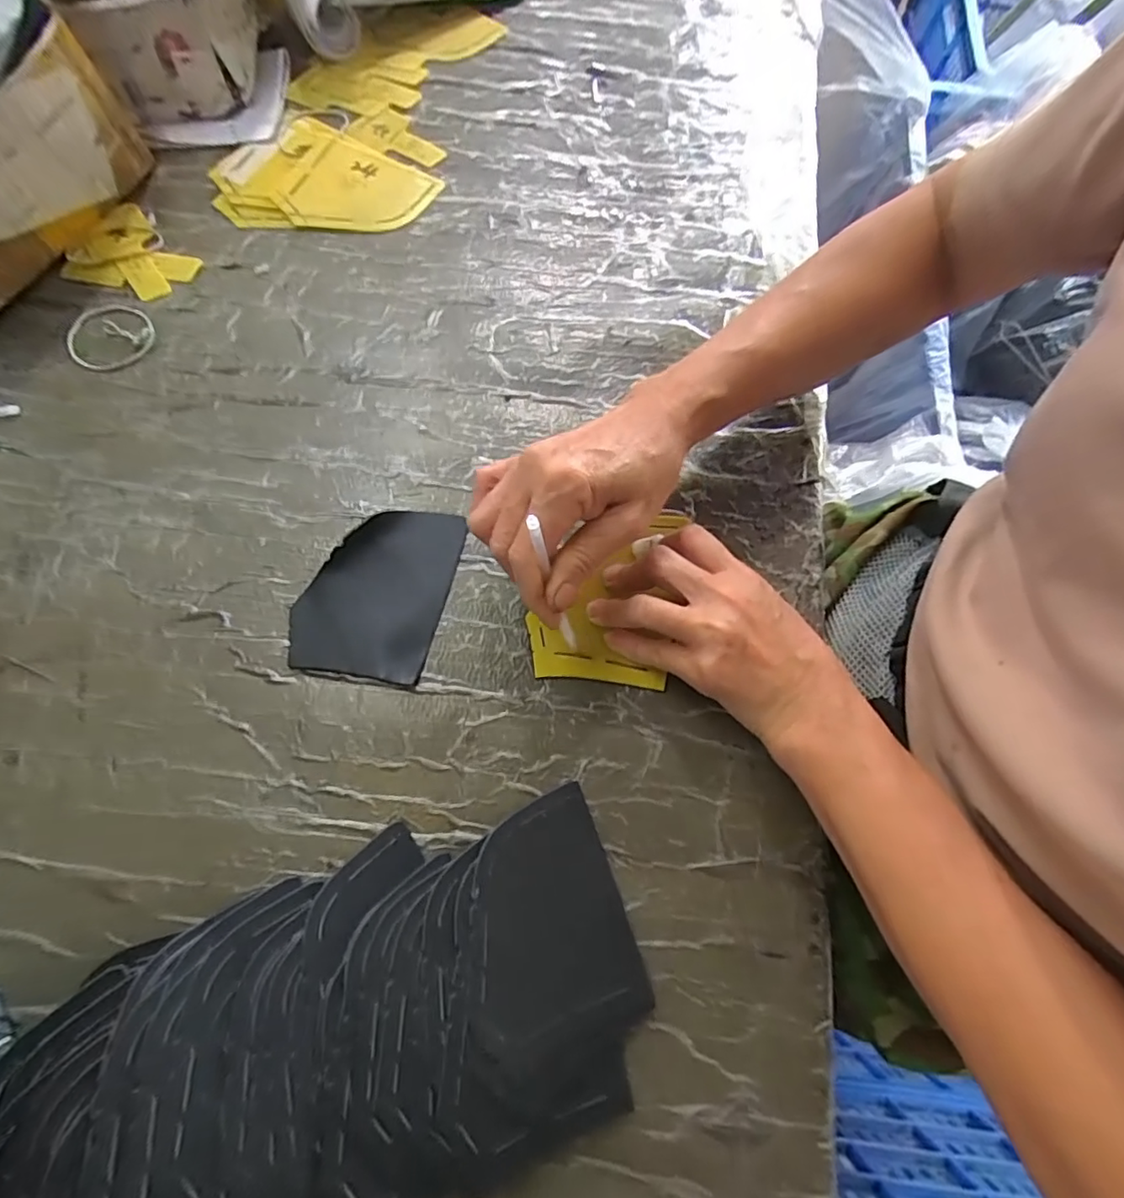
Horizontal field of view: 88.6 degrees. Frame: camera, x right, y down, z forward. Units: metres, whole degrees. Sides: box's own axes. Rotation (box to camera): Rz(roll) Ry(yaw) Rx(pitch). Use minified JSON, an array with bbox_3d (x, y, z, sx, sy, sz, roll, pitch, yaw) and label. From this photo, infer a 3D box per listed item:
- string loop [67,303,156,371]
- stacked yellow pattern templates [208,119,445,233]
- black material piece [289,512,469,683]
[{"bbox_3d":[-0.313,-0.181,0.400,0.051,0.006,0.055,0,81,-2],"label":"string loop"},{"bbox_3d":[-0.185,-0.314,0.439,0.155,0.008,0.101,26,76,4],"label":"stacked yellow pattern templates"},{"bbox_3d":[-0.112,-0.006,0.349,0.086,0.007,0.106,10,75,0],"label":"black material piece"}]

